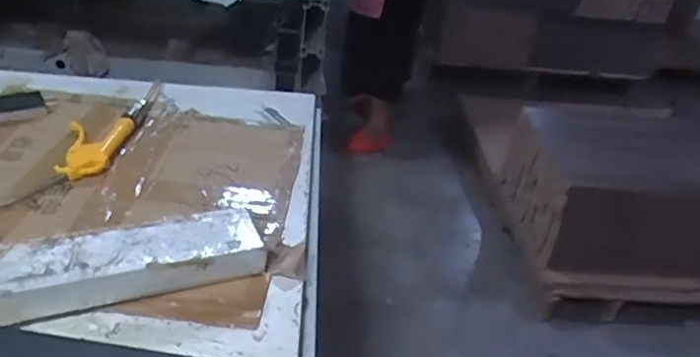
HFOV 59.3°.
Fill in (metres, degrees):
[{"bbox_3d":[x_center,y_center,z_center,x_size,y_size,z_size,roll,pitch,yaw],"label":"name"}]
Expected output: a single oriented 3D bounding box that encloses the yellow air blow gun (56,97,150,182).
[{"bbox_3d":[-0.339,-0.059,0.831,0.085,0.024,0.179,3,34,-6],"label":"yellow air blow gun"}]

